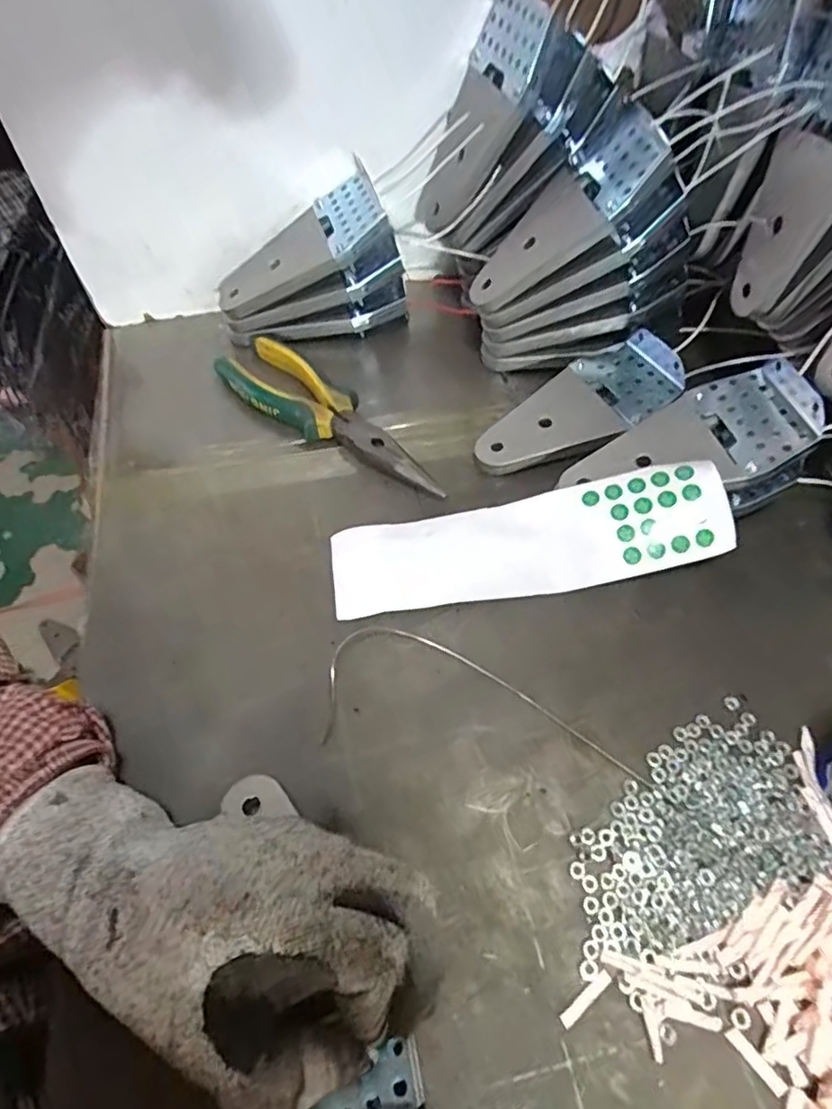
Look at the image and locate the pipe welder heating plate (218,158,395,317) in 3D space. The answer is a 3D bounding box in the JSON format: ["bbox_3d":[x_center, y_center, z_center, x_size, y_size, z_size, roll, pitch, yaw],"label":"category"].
[{"bbox_3d":[-0.084,-0.214,0.439,0.135,0.023,0.058,-28,57,13],"label":"pipe welder heating plate"}]

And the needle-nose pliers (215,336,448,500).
[{"bbox_3d":[-0.056,-0.095,0.417,0.191,0.020,0.050,34,63,20],"label":"needle-nose pliers"}]

